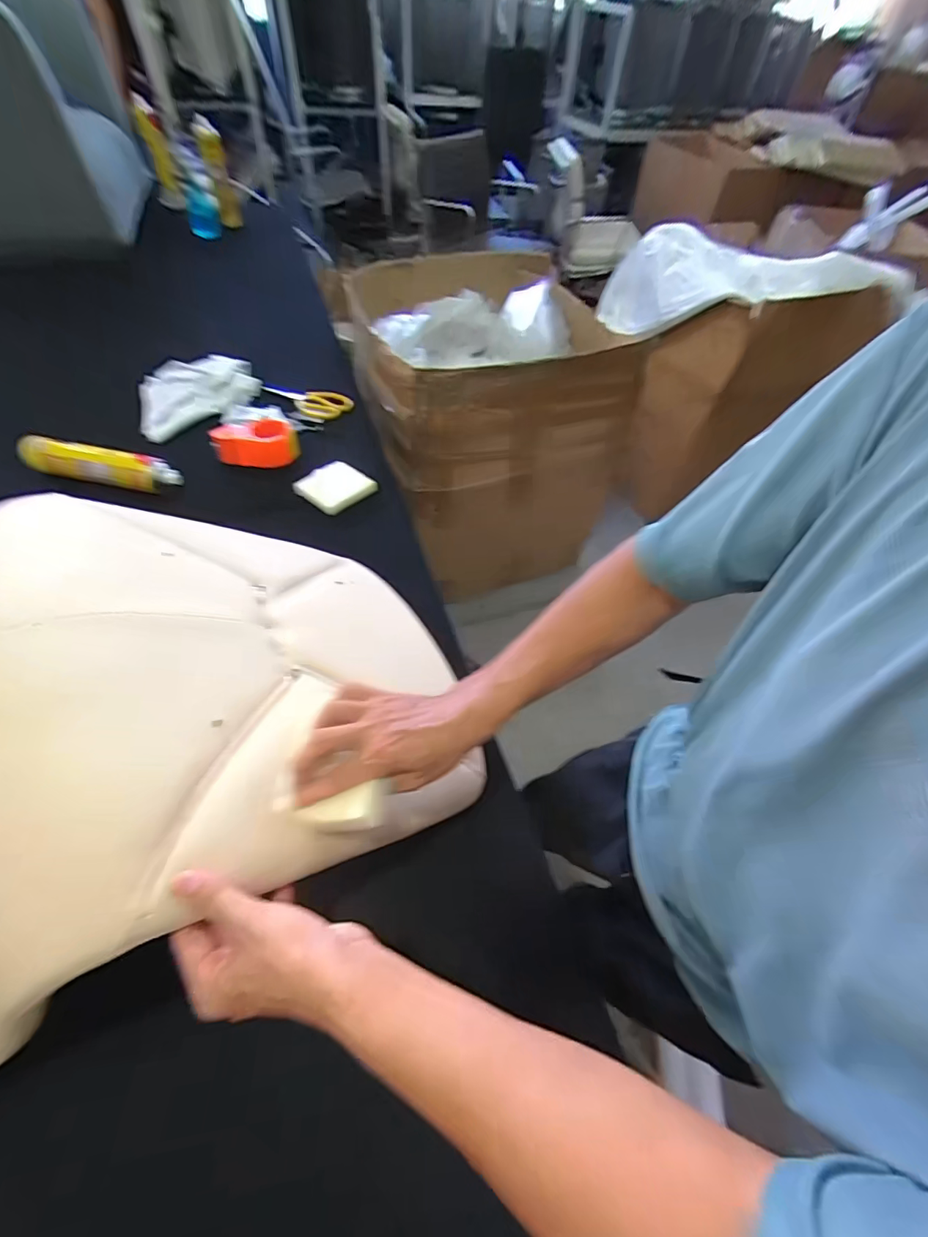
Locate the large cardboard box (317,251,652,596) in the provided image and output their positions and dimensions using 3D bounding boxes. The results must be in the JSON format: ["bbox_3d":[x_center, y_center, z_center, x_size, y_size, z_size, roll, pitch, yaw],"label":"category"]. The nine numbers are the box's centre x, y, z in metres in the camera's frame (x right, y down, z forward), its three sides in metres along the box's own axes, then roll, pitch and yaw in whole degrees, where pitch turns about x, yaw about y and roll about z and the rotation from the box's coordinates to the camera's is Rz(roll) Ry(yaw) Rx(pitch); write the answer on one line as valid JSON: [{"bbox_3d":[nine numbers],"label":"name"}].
[{"bbox_3d":[0.044,-0.661,1.553,0.762,0.725,0.799,-13,57,-14],"label":"large cardboard box"}]

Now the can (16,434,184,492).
[{"bbox_3d":[-0.677,-0.284,0.850,0.278,0.052,0.059,12,55,3],"label":"can"}]

